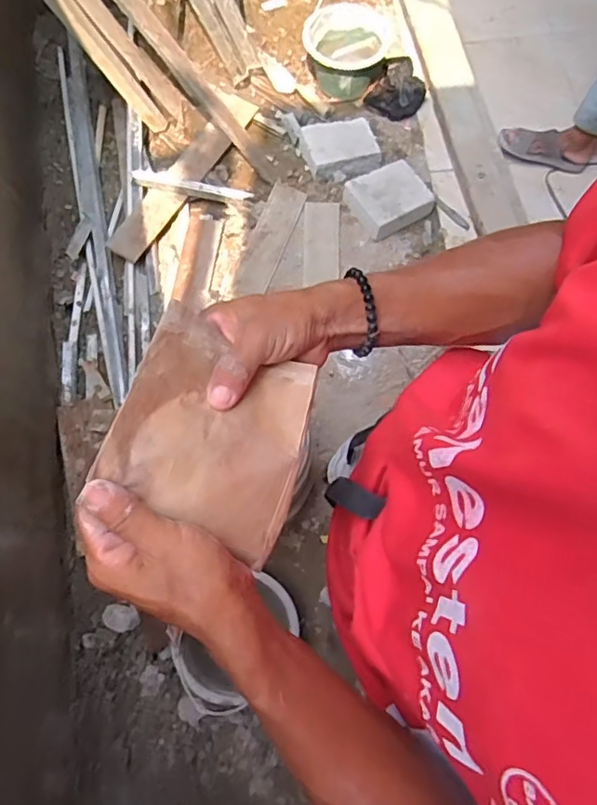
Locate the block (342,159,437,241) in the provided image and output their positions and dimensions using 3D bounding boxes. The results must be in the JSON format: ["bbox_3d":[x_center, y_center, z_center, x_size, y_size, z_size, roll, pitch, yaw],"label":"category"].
[{"bbox_3d":[0.252,-0.568,1.623,0.208,0.058,0.171,-26,71,-8],"label":"block"}]

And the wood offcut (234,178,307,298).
[{"bbox_3d":[-0.079,-0.448,1.610,0.097,0.014,0.346,22,79,-2],"label":"wood offcut"}]

